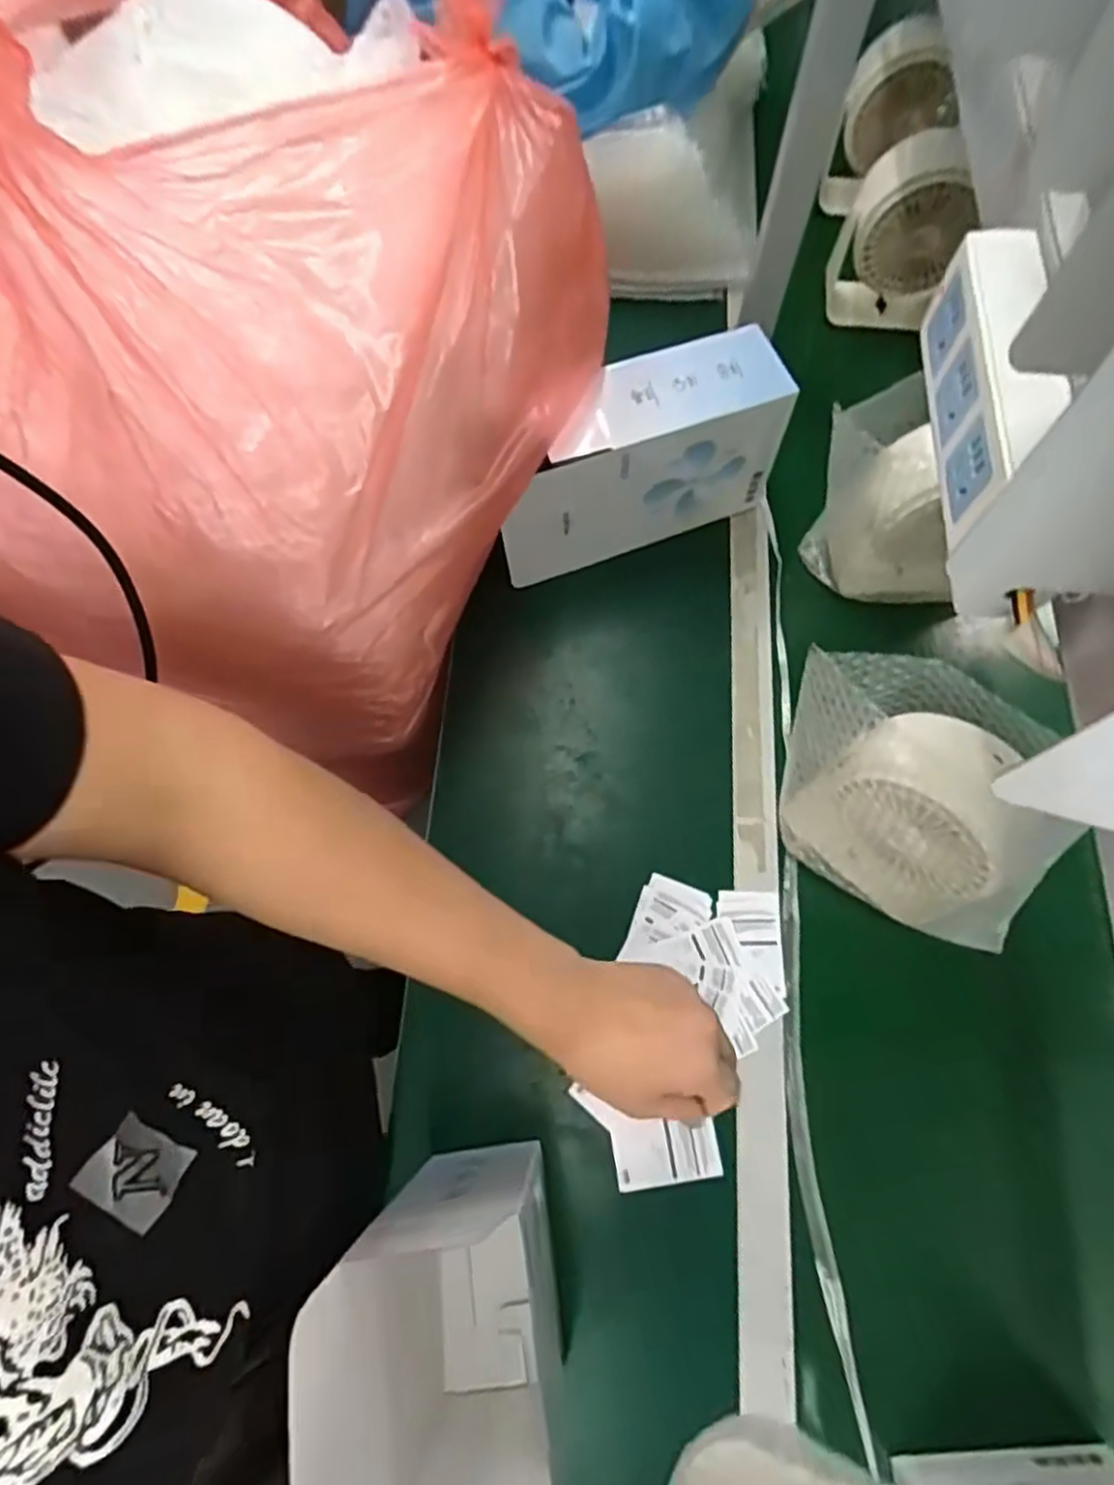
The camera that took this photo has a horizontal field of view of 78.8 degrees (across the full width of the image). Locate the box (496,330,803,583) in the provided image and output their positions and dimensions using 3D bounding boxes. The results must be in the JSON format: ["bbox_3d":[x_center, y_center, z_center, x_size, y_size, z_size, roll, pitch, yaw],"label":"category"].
[{"bbox_3d":[0.072,-0.284,0.691,0.290,0.154,0.099,-19,71,-4],"label":"box"}]

